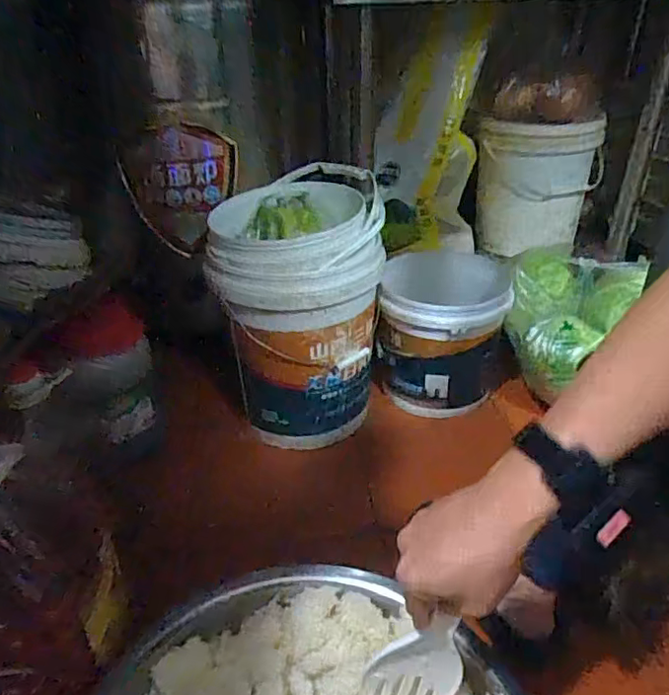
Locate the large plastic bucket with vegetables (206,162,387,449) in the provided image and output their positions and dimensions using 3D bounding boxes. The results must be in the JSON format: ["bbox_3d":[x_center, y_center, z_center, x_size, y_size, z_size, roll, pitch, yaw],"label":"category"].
[{"bbox_3d":[-0.065,-0.063,1.077,0.283,0.456,0.281,-1,31,0],"label":"large plastic bucket with vegetables"}]

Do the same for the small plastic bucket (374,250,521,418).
[{"bbox_3d":[0.232,-0.031,1.208,0.273,0.256,0.260,2,31,5],"label":"small plastic bucket"}]

